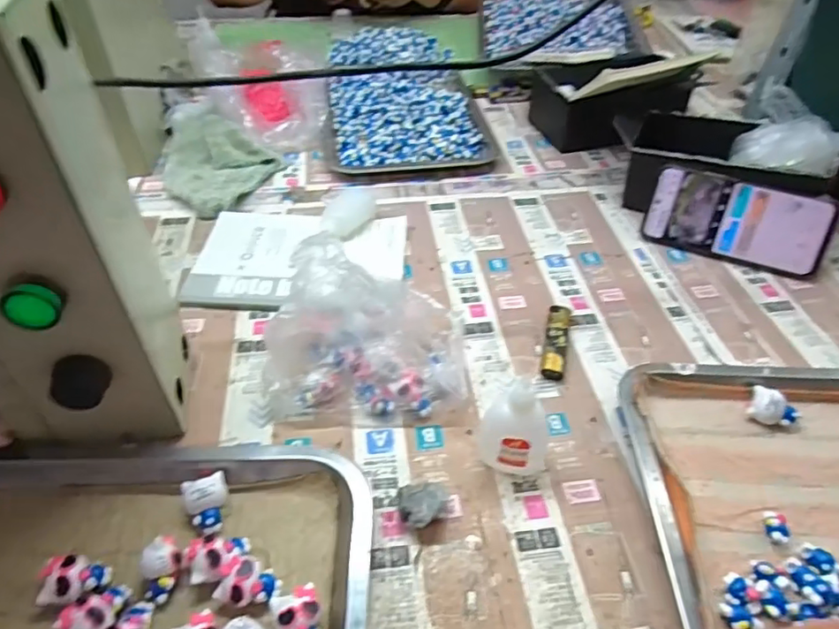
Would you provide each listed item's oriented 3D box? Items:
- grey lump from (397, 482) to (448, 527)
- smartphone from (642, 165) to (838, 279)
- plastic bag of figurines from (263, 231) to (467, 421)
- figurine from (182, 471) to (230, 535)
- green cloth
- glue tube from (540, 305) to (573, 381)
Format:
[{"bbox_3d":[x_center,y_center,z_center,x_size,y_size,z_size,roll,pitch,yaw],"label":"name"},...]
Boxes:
[{"bbox_3d":[0.003,0.123,0.366,0.030,0.022,0.029,1,45,-1],"label":"grey lump"},{"bbox_3d":[0.316,-0.094,0.569,0.164,0.080,0.010,18,16,18],"label":"smartphone"},{"bbox_3d":[-0.038,0.010,0.431,0.148,0.101,0.104,4,44,2],"label":"plastic bag of figurines"},{"bbox_3d":[-0.135,0.119,0.363,0.027,0.019,0.035,-22,49,-22],"label":"figurine"},{"bbox_3d":[-0.241,-0.193,0.678,0.126,0.030,0.218,-17,48,-17],"label":"green cloth"},{"bbox_3d":[0.118,0.021,0.487,0.020,0.015,0.083,11,46,10],"label":"glue tube"}]

